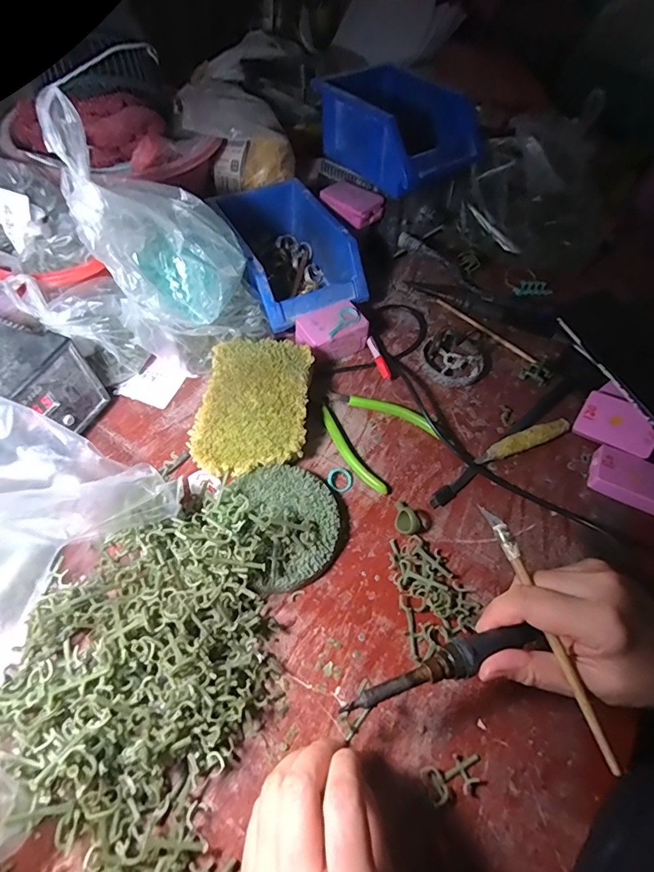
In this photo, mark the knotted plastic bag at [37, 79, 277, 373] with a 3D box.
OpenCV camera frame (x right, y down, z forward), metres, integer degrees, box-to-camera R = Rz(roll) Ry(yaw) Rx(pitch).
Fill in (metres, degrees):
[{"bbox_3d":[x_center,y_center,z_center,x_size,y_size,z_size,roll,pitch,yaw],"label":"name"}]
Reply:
[{"bbox_3d":[-0.131,-0.161,0.398,0.131,0.191,0.101,-32,65,-23],"label":"knotted plastic bag"}]

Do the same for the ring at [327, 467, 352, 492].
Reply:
[{"bbox_3d":[0.012,0.040,0.412,0.022,0.005,0.023,2,57,-4],"label":"ring"}]

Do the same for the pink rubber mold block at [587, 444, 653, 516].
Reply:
[{"bbox_3d":[0.288,0.042,0.427,0.069,0.022,0.045,28,59,13],"label":"pink rubber mold block"}]

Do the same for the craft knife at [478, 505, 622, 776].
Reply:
[{"bbox_3d":[0.133,0.114,0.274,0.008,0.009,0.155,-13,65,-13],"label":"craft knife"}]

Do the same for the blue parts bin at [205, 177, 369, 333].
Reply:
[{"bbox_3d":[-0.049,-0.211,0.528,0.122,0.078,0.190,-21,61,-17],"label":"blue parts bin"}]

